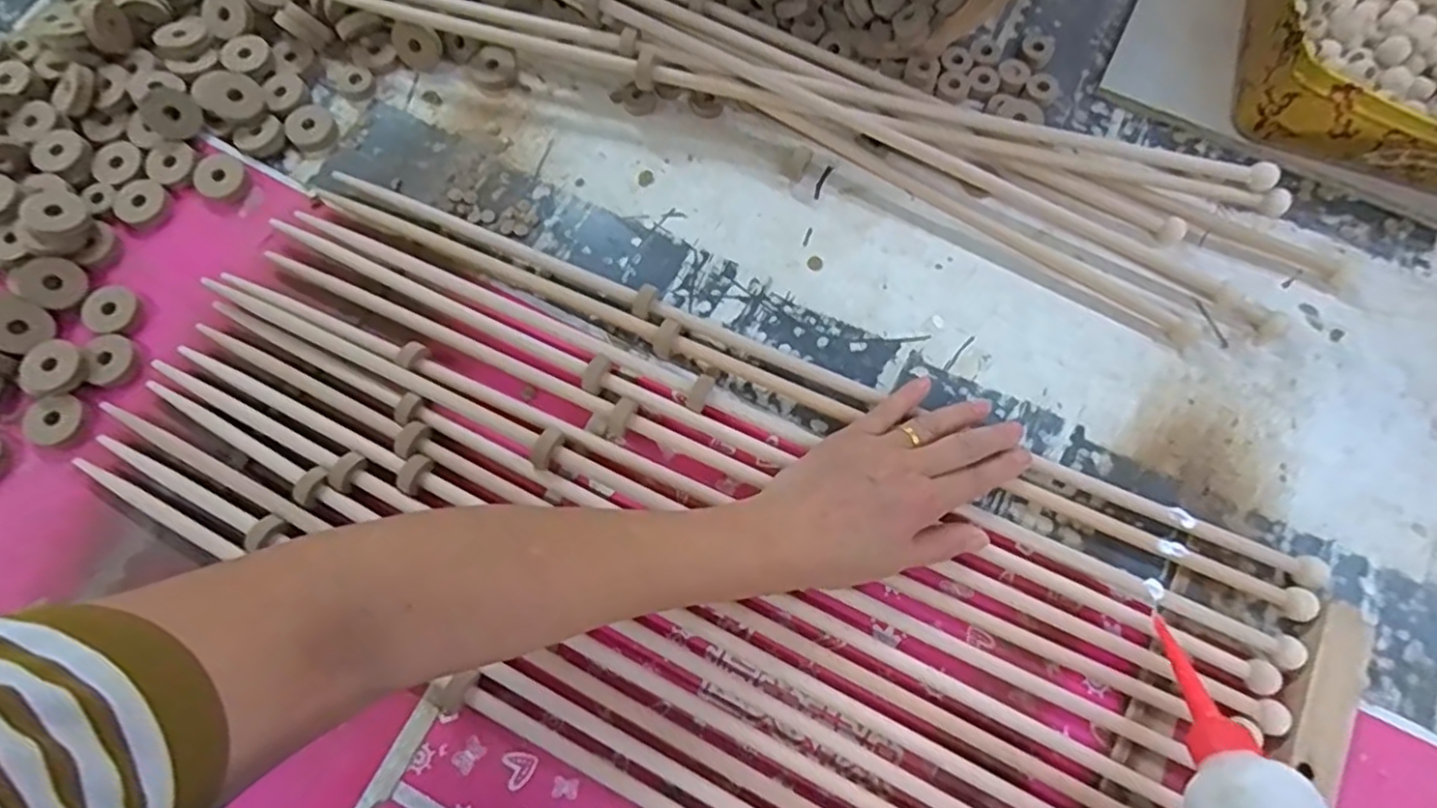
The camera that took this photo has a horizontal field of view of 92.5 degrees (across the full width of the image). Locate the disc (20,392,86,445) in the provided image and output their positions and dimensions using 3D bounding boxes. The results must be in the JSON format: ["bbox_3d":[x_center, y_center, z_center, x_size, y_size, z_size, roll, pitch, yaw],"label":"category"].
[{"bbox_3d":[-0.432,0.011,0.448,0.036,0.008,0.032,-27,74,-8],"label":"disc"}]

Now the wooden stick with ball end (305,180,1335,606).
[{"bbox_3d":[0.048,-0.027,0.465,0.695,0.017,0.017,23,74,7],"label":"wooden stick with ball end"}]

